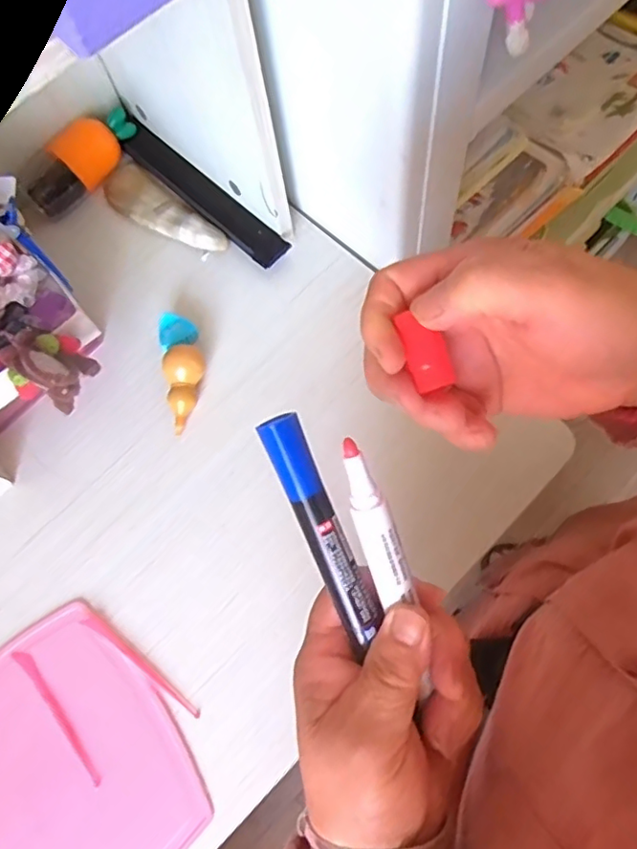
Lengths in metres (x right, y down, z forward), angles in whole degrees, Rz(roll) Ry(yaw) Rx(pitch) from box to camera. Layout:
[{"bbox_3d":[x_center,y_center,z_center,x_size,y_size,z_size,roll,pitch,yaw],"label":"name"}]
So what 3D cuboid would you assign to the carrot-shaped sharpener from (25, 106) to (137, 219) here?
[{"bbox_3d":[-0.206,-0.233,0.513,0.038,0.041,0.112,29,75,14],"label":"carrot-shaped sharpener"}]

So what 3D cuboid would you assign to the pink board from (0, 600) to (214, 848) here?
[{"bbox_3d":[-0.159,0.214,0.376,0.142,0.008,0.171,-41,72,-10],"label":"pink board"}]

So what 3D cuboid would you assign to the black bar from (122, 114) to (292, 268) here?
[{"bbox_3d":[-0.105,-0.207,0.517,0.196,0.015,0.030,42,79,17],"label":"black bar"}]

